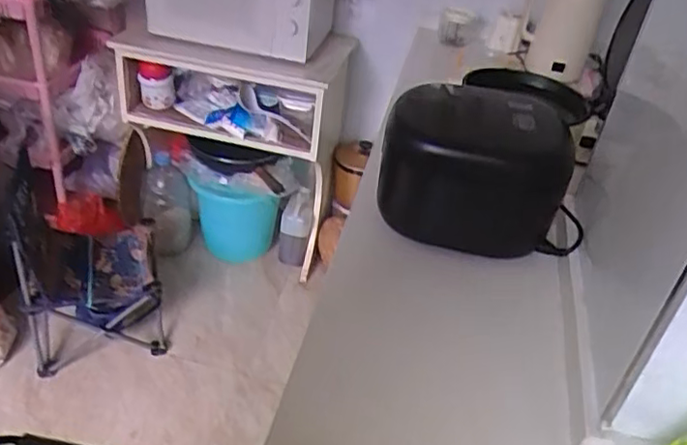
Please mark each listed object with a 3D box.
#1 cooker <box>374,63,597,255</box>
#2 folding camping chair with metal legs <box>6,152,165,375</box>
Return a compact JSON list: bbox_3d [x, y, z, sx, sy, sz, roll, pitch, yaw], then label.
[{"bbox_3d":[0.209,-0.094,0.998,0.280,0.182,0.252,12,35,8],"label":"cooker"},{"bbox_3d":[-0.654,0.096,1.641,0.314,0.441,0.350,-5,36,-17],"label":"folding camping chair with metal legs"}]

